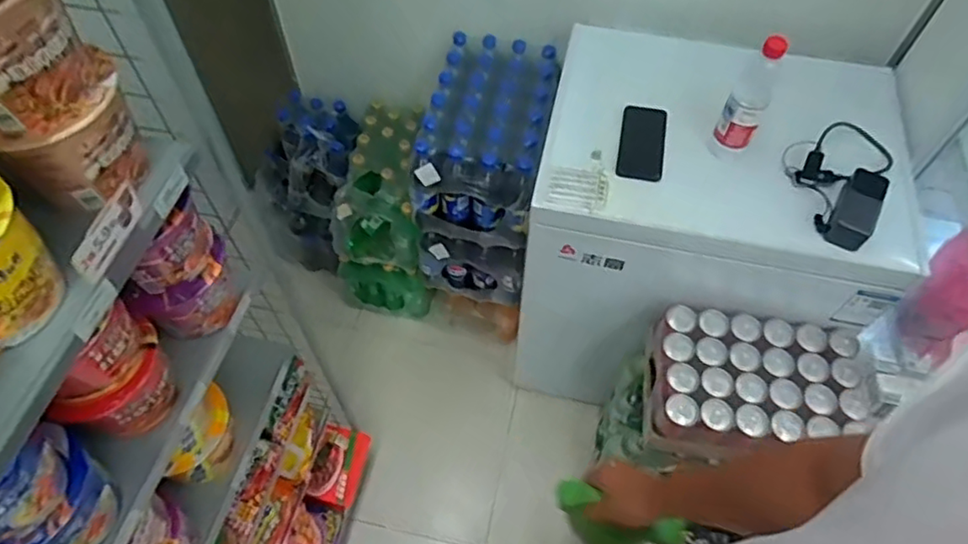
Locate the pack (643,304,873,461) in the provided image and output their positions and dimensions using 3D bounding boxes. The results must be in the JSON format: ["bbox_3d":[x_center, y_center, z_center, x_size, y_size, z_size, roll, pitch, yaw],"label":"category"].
[{"bbox_3d":[0.482,0.204,1.108,0.348,0.121,0.233,8,57,4],"label":"pack"}]

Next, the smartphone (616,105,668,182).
[{"bbox_3d":[0.287,-0.237,1.113,0.079,0.012,0.173,12,58,6],"label":"smartphone"}]

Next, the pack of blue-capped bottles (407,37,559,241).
[{"bbox_3d":[0.011,-0.300,1.379,0.260,0.224,0.397,11,58,6],"label":"pack of blue-capped bottles"}]

